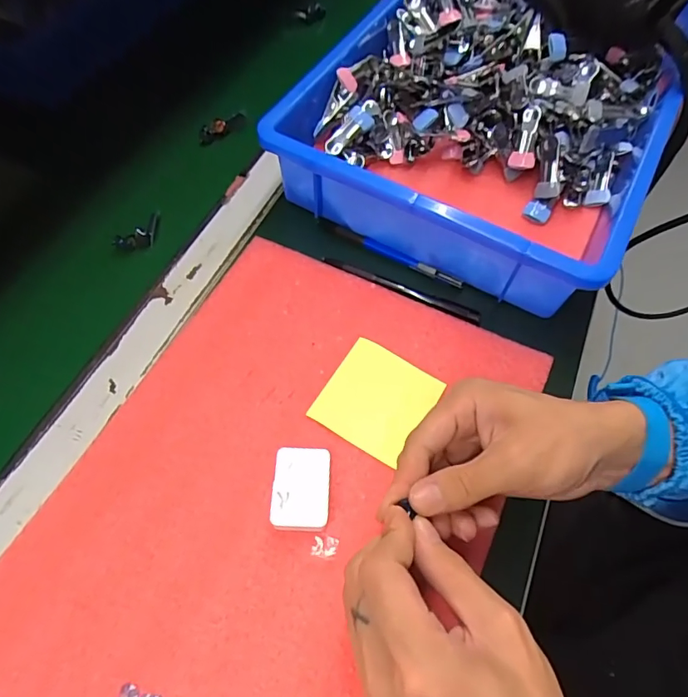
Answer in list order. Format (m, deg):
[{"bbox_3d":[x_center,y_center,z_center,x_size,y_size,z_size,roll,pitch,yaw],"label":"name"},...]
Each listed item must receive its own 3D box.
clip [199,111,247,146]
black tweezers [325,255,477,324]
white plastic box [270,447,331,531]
[{"bbox_3d":[-0.127,-0.232,0.501,0.013,0.017,0.059,37,67,17],"label":"clip"},{"bbox_3d":[0.048,-0.051,0.406,0.139,0.006,0.014,22,63,11],"label":"black tweezers"},{"bbox_3d":[-0.027,0.091,0.310,0.035,0.020,0.053,2,61,0],"label":"white plastic box"}]

